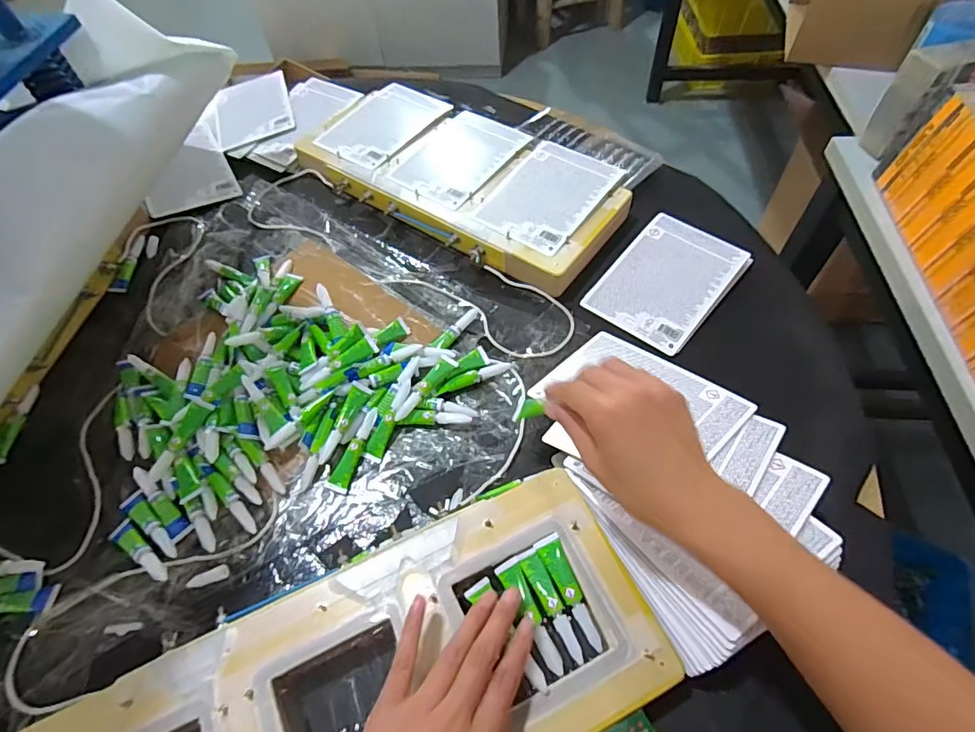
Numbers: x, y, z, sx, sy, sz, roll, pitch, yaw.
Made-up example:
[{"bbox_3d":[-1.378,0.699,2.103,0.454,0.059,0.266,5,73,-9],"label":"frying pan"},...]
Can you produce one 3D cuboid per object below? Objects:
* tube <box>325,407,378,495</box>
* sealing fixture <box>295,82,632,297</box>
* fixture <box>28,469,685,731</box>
[{"bbox_3d":[-0.125,0.077,0.473,0.020,0.013,0.081,14,59,11],"label":"tube"},{"bbox_3d":[-0.036,-0.248,0.656,0.417,0.047,0.201,32,64,21],"label":"sealing fixture"},{"bbox_3d":[-0.089,0.229,0.349,0.414,0.032,0.164,-23,59,-12],"label":"fixture"}]

